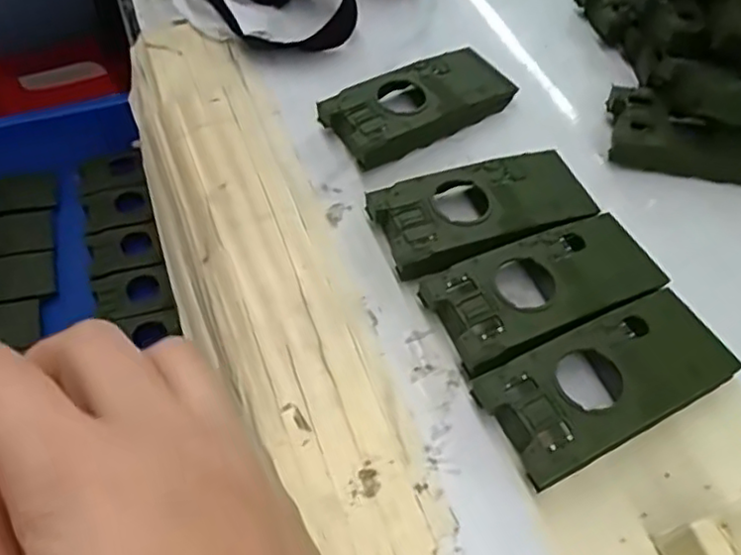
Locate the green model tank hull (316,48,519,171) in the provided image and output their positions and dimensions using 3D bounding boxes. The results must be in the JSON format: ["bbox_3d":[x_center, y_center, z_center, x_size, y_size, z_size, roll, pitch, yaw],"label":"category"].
[{"bbox_3d":[0.026,-0.096,0.363,0.106,0.020,0.045,-29,60,-18],"label":"green model tank hull"}]

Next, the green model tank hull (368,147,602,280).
[{"bbox_3d":[0.056,-0.031,0.318,0.106,0.020,0.051,-20,58,-13],"label":"green model tank hull"}]

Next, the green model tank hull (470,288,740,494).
[{"bbox_3d":[0.097,0.042,0.268,0.104,0.020,0.046,-23,59,-15],"label":"green model tank hull"}]

